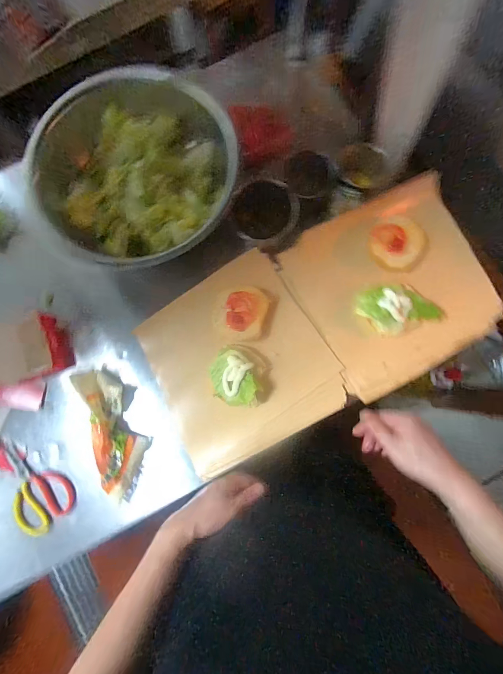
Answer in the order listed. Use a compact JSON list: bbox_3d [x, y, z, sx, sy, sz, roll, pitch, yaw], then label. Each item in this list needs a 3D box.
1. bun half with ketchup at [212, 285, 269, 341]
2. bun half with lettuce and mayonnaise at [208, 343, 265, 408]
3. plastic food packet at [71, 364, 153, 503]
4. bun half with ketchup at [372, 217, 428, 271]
[{"bbox_3d":[-0.023,-0.046,0.600,0.100,0.025,0.102,14,83,4],"label":"bun half with ketchup"},{"bbox_3d":[-0.027,0.069,0.584,0.102,0.047,0.109,11,82,4],"label":"bun half with lettuce and mayonnaise"},{"bbox_3d":[-0.251,0.174,0.588,0.097,0.054,0.243,-18,81,0],"label":"plastic food packet"},{"bbox_3d":[0.283,-0.177,0.606,0.102,0.033,0.100,0,82,2],"label":"bun half with ketchup"}]

